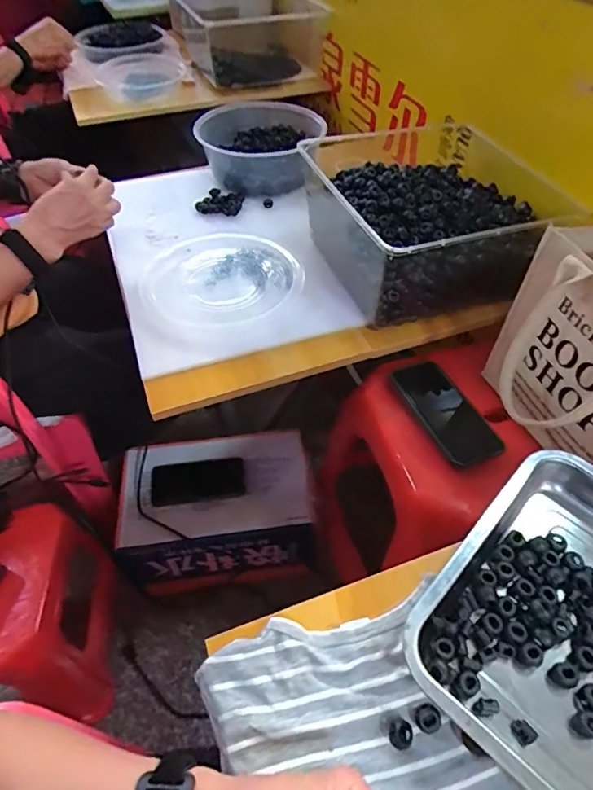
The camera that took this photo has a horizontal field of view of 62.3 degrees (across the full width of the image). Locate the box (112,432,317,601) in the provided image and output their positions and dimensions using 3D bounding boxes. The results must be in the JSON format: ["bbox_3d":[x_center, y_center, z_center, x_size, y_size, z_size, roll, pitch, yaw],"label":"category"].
[{"bbox_3d":[-0.142,0.214,0.916,0.324,0.167,0.215,-8,51,-6],"label":"box"}]

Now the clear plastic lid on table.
[{"bbox_3d":[-0.115,-0.174,0.740,0.227,0.024,0.228,0,50,0],"label":"clear plastic lid on table"}]

